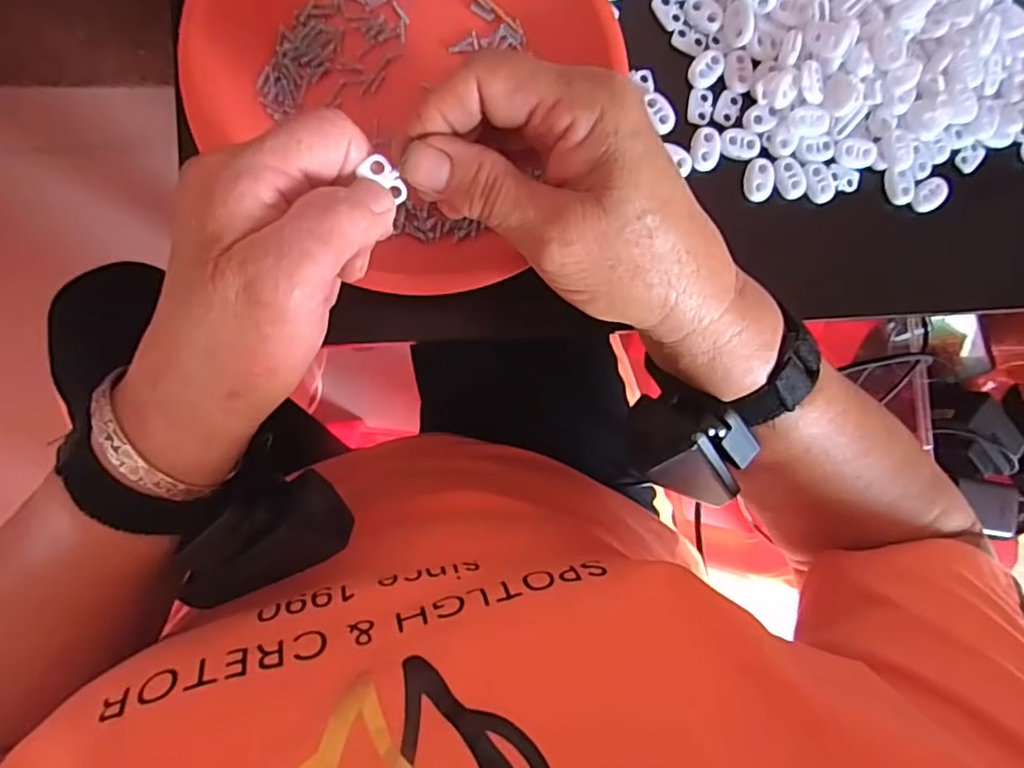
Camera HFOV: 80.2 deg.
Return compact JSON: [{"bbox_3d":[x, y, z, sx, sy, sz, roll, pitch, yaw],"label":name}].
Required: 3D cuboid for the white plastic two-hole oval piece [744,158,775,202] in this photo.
[{"bbox_3d":[0.132,-0.109,0.324,0.014,0.006,0.022,16,86,-9],"label":"white plastic two-hole oval piece"}]

